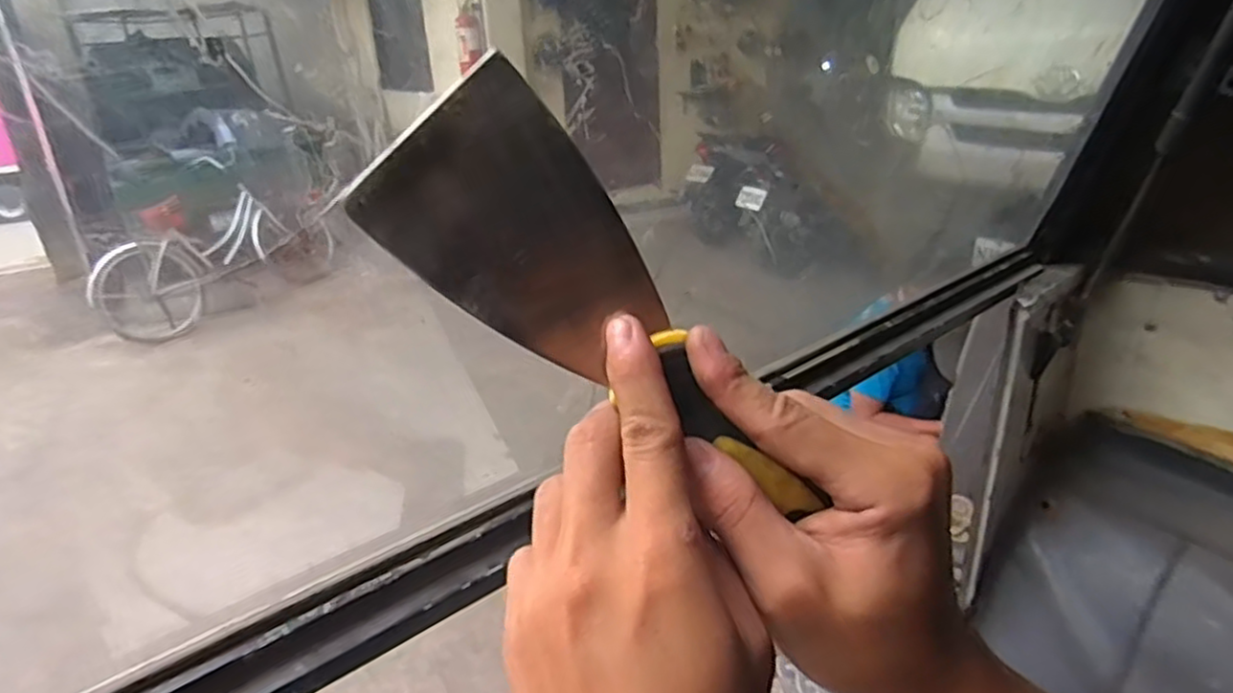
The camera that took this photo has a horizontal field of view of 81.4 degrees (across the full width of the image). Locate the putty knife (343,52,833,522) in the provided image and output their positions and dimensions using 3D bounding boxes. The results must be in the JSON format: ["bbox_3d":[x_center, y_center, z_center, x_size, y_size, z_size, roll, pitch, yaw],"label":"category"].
[{"bbox_3d":[0.002,-0.004,0.225,0.057,0.168,0.022,-41,14,20],"label":"putty knife"}]

